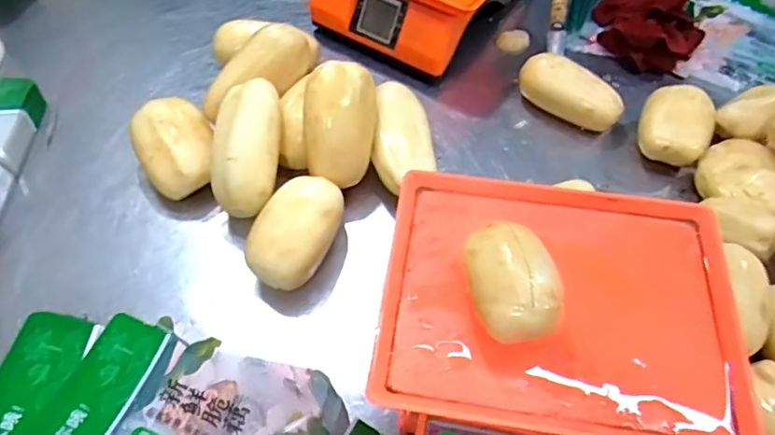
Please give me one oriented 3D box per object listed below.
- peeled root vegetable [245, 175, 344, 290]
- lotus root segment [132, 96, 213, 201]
[{"bbox_3d":[-0.099,0.018,0.631,0.072,0.079,0.138,22,57,15],"label":"peeled root vegetable"},{"bbox_3d":[-0.254,-0.080,0.692,0.093,0.073,0.127,-29,60,-19],"label":"lotus root segment"}]

